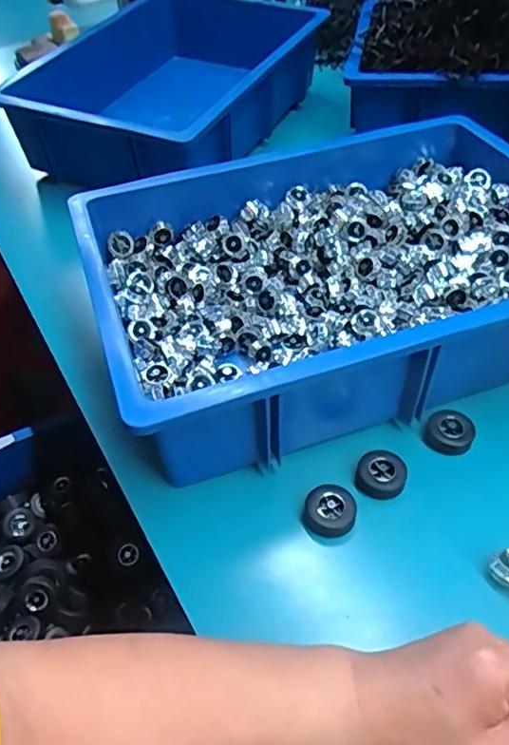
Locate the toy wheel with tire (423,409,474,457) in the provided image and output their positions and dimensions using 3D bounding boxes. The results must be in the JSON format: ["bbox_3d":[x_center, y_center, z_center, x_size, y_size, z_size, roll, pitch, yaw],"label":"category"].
[{"bbox_3d":[0.158,0.048,0.458,0.037,0.016,0.033,31,58,29],"label":"toy wheel with tire"}]

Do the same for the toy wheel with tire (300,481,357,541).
[{"bbox_3d":[0.055,0.101,0.413,0.036,0.017,0.033,-3,48,3],"label":"toy wheel with tire"}]

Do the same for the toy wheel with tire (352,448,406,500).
[{"bbox_3d":[0.097,0.079,0.435,0.037,0.018,0.035,-3,48,3],"label":"toy wheel with tire"}]

